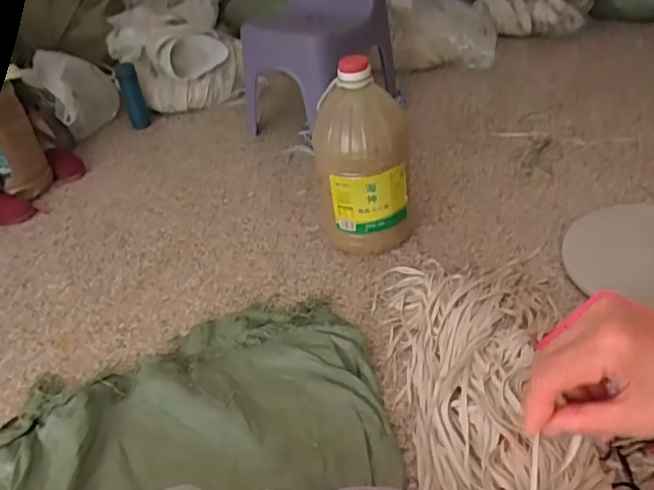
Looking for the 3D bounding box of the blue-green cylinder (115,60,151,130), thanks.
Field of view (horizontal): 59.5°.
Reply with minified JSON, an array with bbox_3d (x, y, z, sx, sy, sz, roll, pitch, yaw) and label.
[{"bbox_3d":[-0.539,-0.411,1.605,0.060,0.197,0.061,-19,41,-15],"label":"blue-green cylinder"}]

